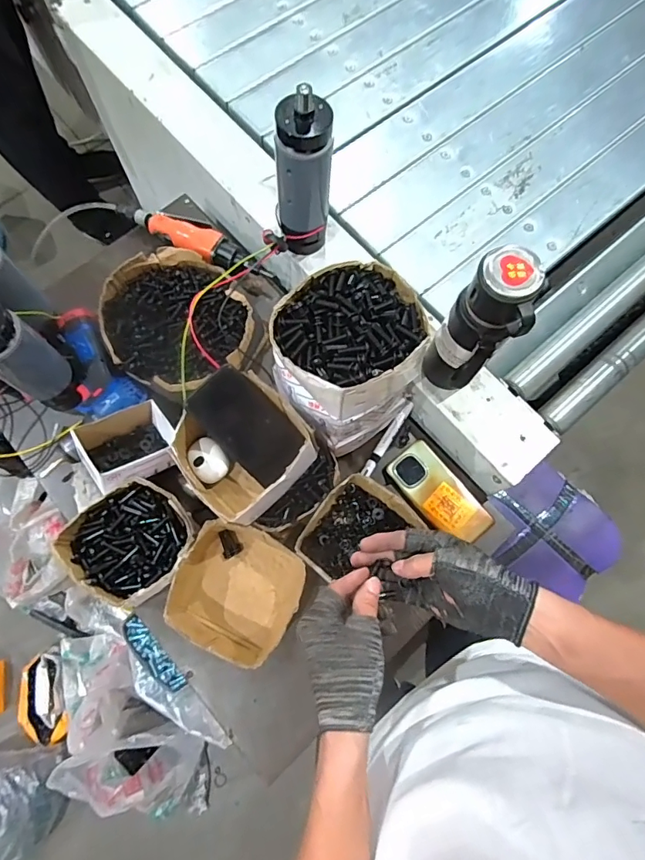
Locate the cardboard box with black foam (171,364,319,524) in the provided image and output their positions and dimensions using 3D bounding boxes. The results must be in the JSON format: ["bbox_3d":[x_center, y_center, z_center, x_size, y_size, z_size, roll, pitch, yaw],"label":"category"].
[{"bbox_3d":[-0.103,0.026,0.597,0.152,0.114,0.147,44,77,10],"label":"cardboard box with black foam"}]

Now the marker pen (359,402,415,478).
[{"bbox_3d":[0.099,0.012,0.707,0.017,0.010,0.136,33,75,7],"label":"marker pen"}]

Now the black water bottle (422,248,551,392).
[{"bbox_3d":[0.183,-0.113,0.571,0.073,0.248,0.070,34,76,8],"label":"black water bottle"}]

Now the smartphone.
[{"bbox_3d":[0.174,0.095,0.690,0.076,0.010,0.161,-38,79,-12],"label":"smartphone"}]

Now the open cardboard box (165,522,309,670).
[{"bbox_3d":[-0.113,0.215,0.624,0.164,0.074,0.153,33,75,7],"label":"open cardboard box"}]

